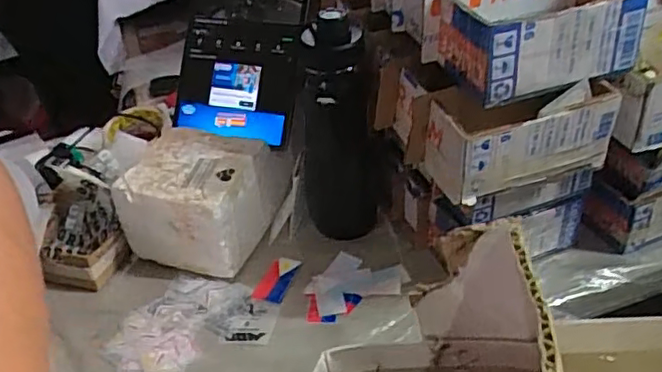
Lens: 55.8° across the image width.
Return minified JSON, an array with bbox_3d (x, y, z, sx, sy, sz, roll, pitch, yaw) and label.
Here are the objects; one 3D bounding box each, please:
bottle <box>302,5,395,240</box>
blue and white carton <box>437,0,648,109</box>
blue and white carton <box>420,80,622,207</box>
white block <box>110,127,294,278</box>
[{"bbox_3d":[0.011,-0.062,0.715,0.097,0.275,0.080,4,38,11],"label":"bottle"},{"bbox_3d":[0.191,-0.140,0.559,0.173,0.070,0.110,-19,39,-18],"label":"blue and white carton"},{"bbox_3d":[0.167,-0.050,0.574,0.162,0.087,0.078,-14,38,-12],"label":"blue and white carton"},{"bbox_3d":[-0.147,0.021,0.751,0.163,0.118,0.136,10,40,19],"label":"white block"}]

